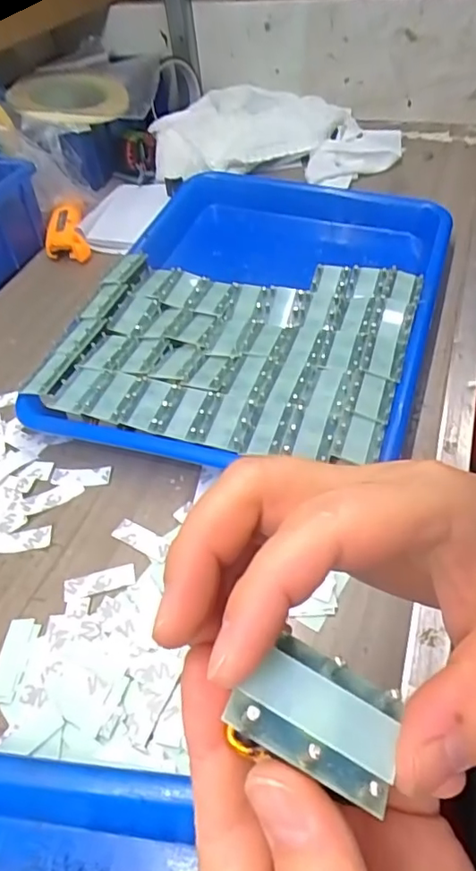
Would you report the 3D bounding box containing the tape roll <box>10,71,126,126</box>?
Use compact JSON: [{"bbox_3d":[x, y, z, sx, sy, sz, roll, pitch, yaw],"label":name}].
[{"bbox_3d":[-0.173,-0.346,0.560,0.112,0.024,0.108,-3,49,4],"label":"tape roll"}]

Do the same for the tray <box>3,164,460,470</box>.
[{"bbox_3d":[0.019,-0.100,0.414,0.246,0.046,0.317,9,51,14],"label":"tray"}]

